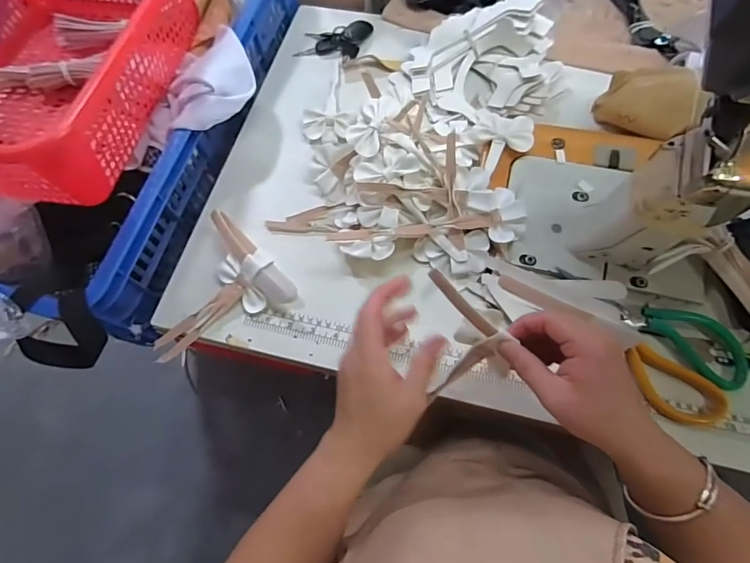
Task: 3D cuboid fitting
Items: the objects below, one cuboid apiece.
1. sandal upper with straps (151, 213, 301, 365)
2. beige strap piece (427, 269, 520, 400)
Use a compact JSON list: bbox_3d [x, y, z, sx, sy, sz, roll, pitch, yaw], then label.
[{"bbox_3d":[-0.183,-0.003,0.457,0.154,0.035,0.127,-28,70,-8],"label":"sandal upper with straps"},{"bbox_3d":[0.053,0.049,0.351,0.085,0.024,0.084,38,102,-20],"label":"beige strap piece"}]

